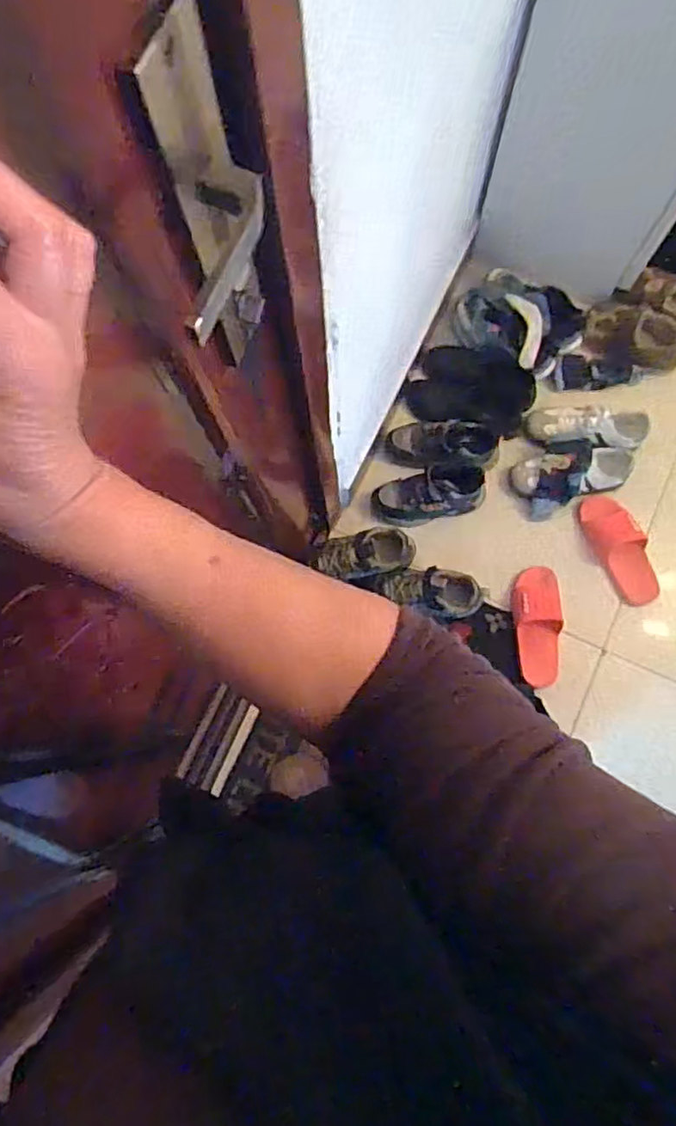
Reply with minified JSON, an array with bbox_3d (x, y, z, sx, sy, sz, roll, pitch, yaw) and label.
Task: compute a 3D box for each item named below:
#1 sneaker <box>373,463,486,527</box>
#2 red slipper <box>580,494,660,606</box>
[{"bbox_3d":[0.187,-0.134,1.287,0.231,0.099,0.094,-12,78,-1],"label":"sneaker"},{"bbox_3d":[0.581,-0.027,1.313,0.092,0.066,0.241,-22,78,-3],"label":"red slipper"}]

